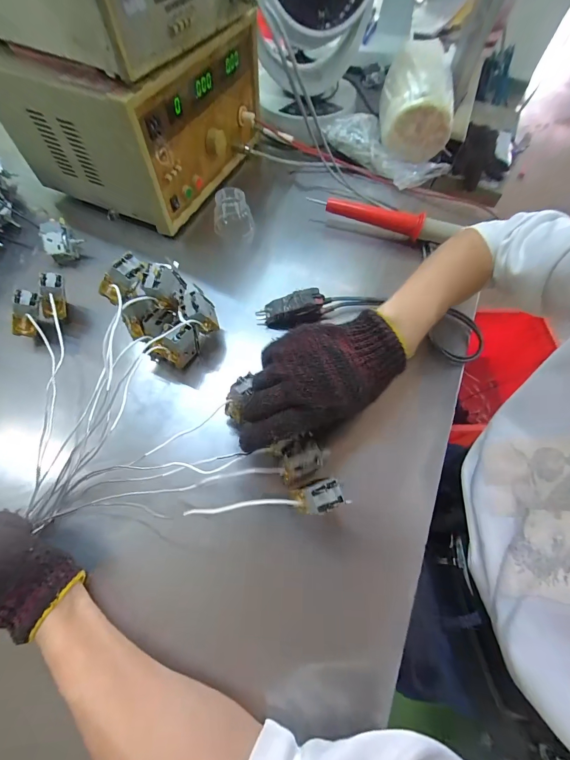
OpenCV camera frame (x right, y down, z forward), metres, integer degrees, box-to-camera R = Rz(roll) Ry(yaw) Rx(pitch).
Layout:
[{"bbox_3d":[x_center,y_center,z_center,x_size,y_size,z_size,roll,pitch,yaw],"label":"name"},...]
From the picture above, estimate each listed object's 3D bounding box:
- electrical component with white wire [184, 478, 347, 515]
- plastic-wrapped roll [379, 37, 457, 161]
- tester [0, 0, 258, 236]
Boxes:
[{"bbox_3d":[-0.014,0.111,0.277,0.137,0.024,0.025,-9,64,-8],"label":"electrical component with white wire"},{"bbox_3d":[0.239,-0.498,0.569,0.130,0.112,0.166,11,63,2],"label":"plastic-wrapped roll"},{"bbox_3d":[-0.212,-0.419,0.495,0.257,0.180,0.302,22,65,8],"label":"tester"}]

